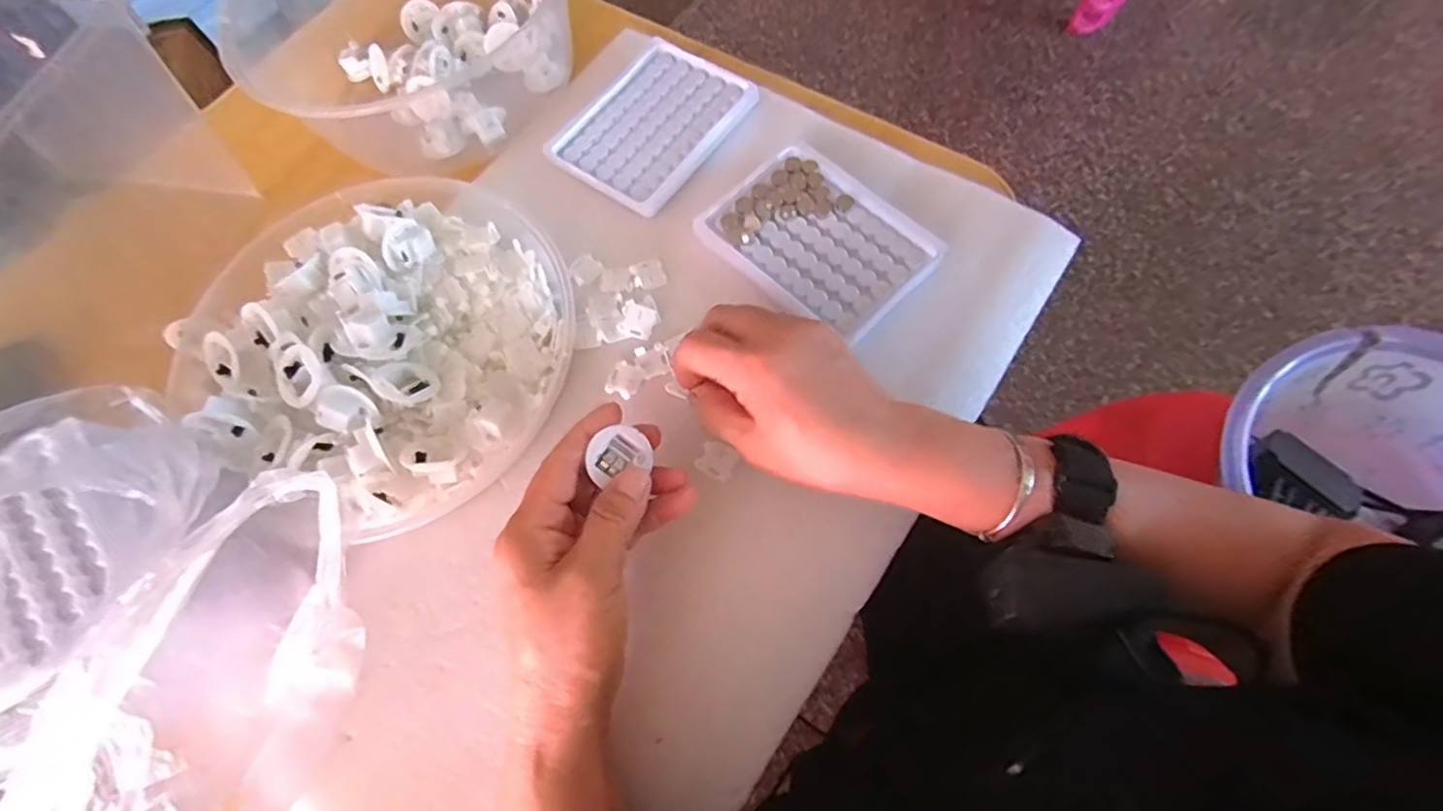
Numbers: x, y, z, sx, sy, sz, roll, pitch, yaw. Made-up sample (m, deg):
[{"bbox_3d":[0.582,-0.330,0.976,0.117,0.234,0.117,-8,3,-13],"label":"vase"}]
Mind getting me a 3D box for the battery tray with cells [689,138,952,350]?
[{"bbox_3d":[0.060,-0.103,0.384,0.094,0.014,0.127,-43,73,-13],"label":"battery tray with cells"}]

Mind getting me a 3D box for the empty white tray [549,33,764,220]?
[{"bbox_3d":[-0.049,-0.201,0.431,0.101,0.007,0.134,34,74,14],"label":"empty white tray"}]

